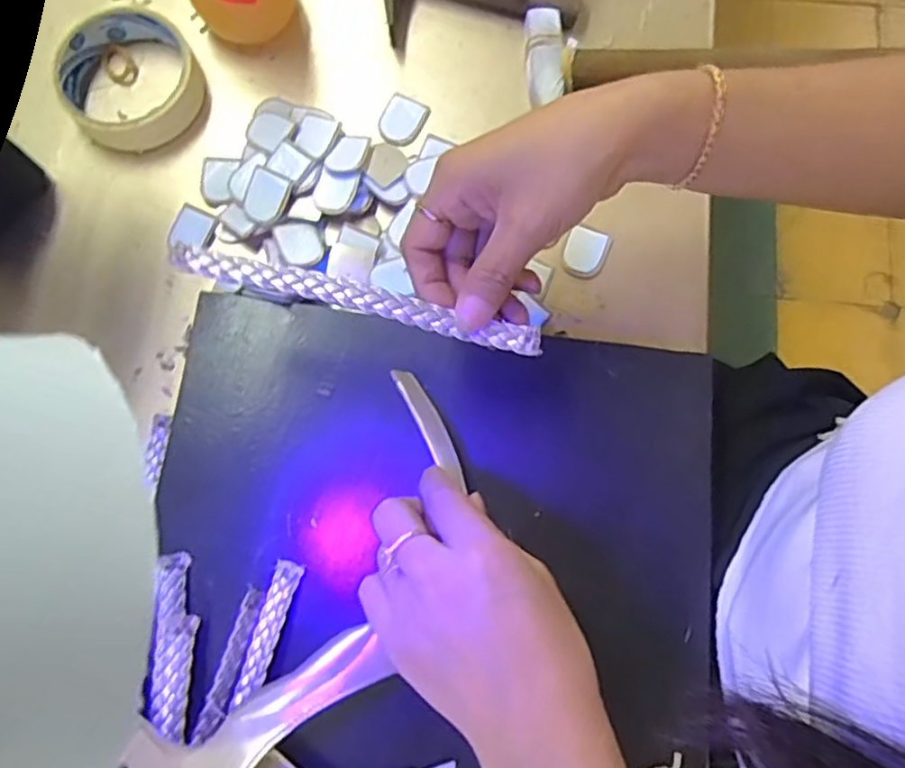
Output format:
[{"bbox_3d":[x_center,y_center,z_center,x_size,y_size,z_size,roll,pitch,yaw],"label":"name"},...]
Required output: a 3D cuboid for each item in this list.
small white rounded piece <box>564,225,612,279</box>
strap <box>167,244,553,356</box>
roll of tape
[{"bbox_3d":[0.083,-0.082,0.419,0.026,0.005,0.030,20,80,4],"label":"small white rounded piece"},{"bbox_3d":[-0.040,-0.039,0.309,0.170,0.005,0.013,14,79,-10],"label":"strap"},{"bbox_3d":[-0.201,-0.193,0.426,0.098,0.023,0.085,24,80,5],"label":"roll of tape"}]

